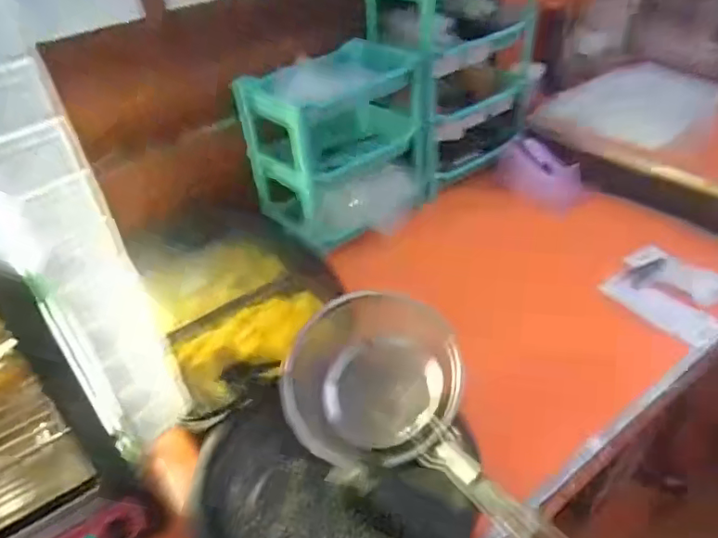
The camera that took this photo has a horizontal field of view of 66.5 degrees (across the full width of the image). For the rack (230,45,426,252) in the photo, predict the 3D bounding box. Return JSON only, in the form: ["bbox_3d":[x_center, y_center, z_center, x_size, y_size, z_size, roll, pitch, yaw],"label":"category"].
[{"bbox_3d":[-0.030,-0.247,1.078,0.307,0.284,0.241,-32,44,-30],"label":"rack"}]

